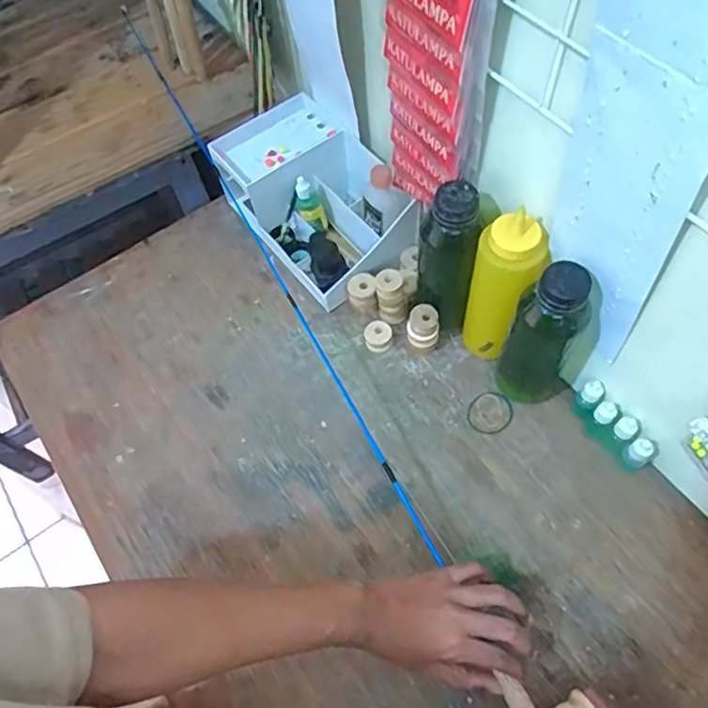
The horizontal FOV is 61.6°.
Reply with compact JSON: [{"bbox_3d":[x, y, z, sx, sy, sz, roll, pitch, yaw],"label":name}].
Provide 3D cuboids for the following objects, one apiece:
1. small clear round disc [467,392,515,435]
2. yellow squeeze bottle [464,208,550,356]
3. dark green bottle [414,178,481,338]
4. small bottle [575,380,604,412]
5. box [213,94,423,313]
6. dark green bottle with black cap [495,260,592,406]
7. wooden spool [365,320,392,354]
[{"bbox_3d":[0.147,0.064,0.644,0.048,0.005,0.044,-1,62,2],"label":"small clear round disc"},{"bbox_3d":[0.144,-0.057,0.593,0.060,0.196,0.054,13,63,9],"label":"yellow squeeze bottle"},{"bbox_3d":[0.094,-0.088,0.612,0.051,0.191,0.057,-5,62,0],"label":"dark green bottle"},{"bbox_3d":[0.242,0.046,0.614,0.022,0.045,0.021,-1,62,2],"label":"small bottle"},{"bbox_3d":[-0.041,-0.191,0.723,0.151,0.115,0.238,-34,66,-15],"label":"box"},{"bbox_3d":[0.177,-0.013,0.567,0.072,0.189,0.053,24,66,15],"label":"dark green bottle with black cap"},{"bbox_3d":[0.028,-0.020,0.674,0.030,0.028,0.026,0,62,3],"label":"wooden spool"}]

